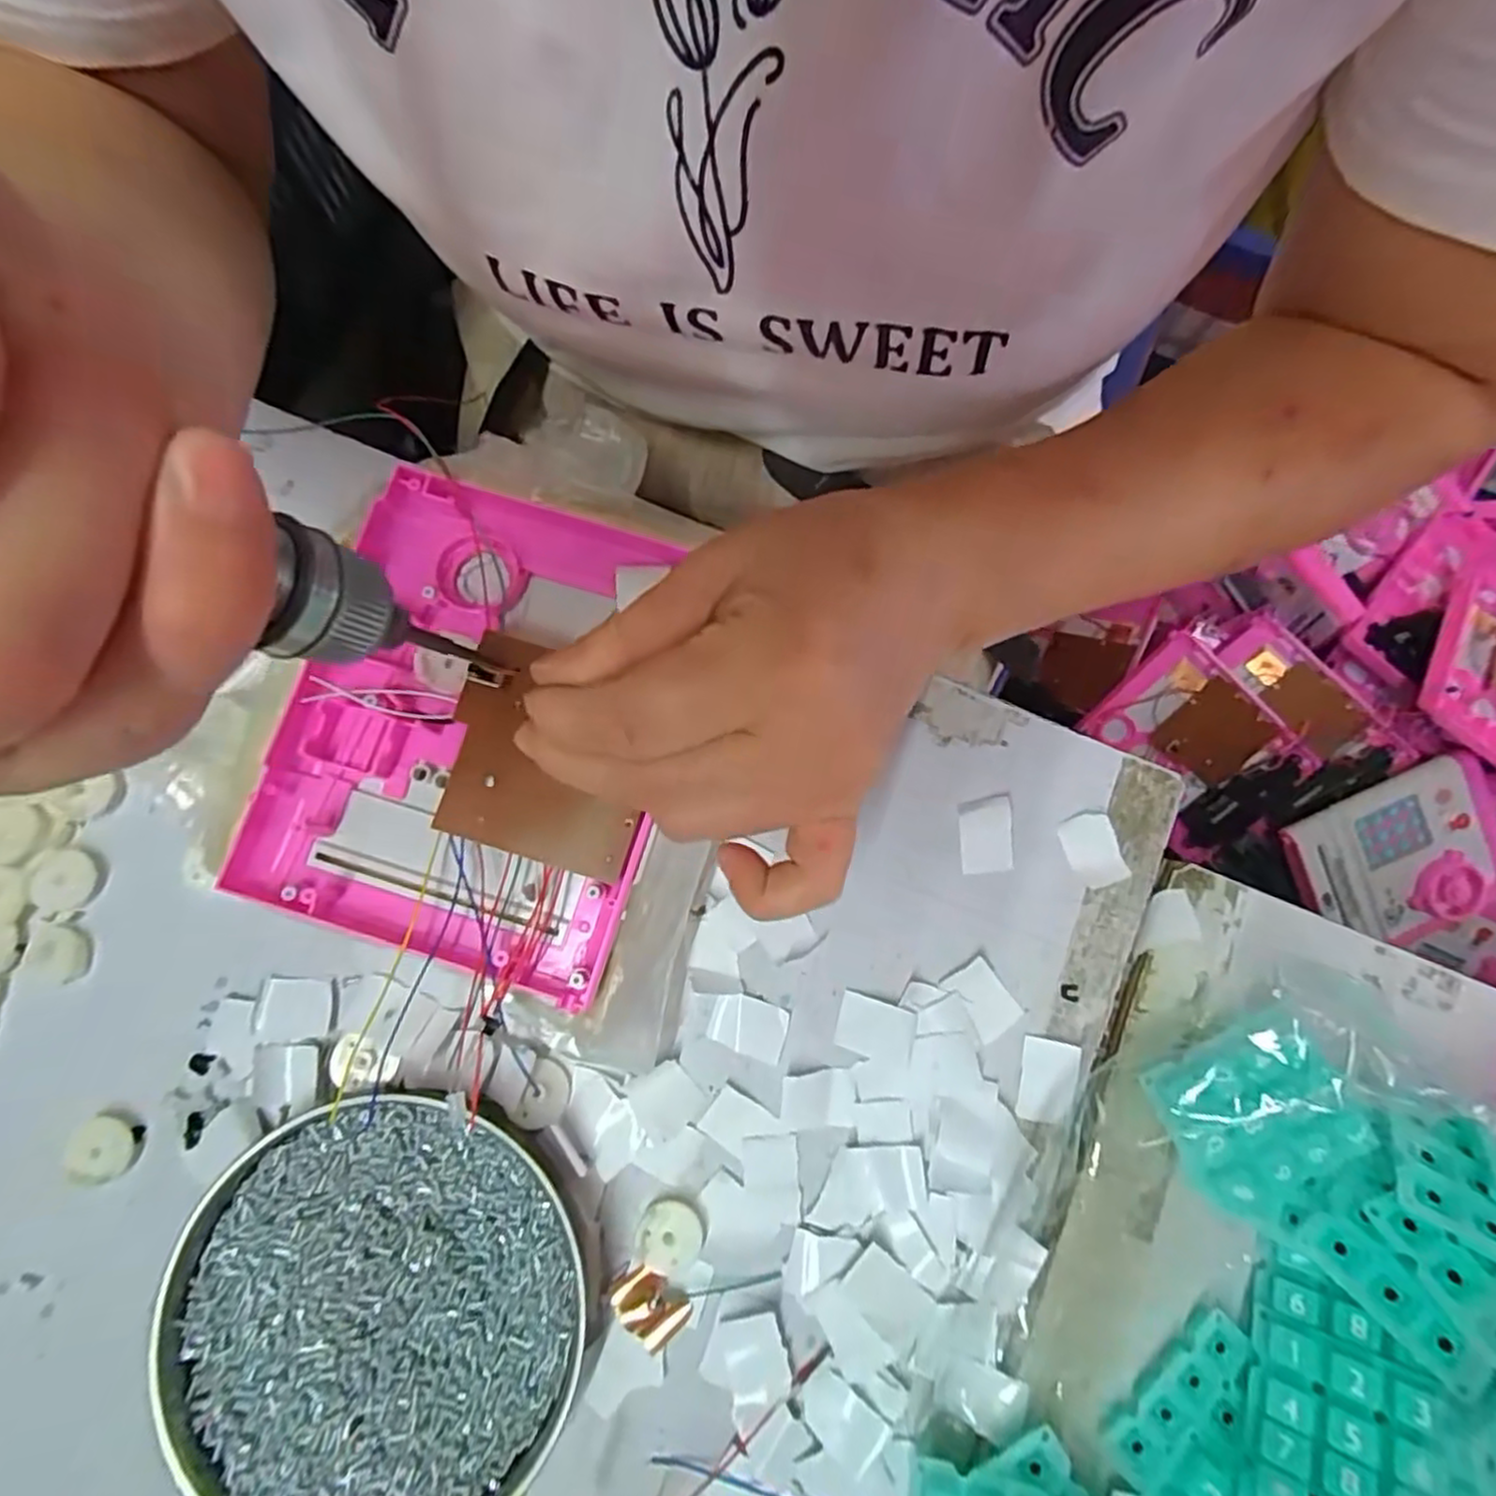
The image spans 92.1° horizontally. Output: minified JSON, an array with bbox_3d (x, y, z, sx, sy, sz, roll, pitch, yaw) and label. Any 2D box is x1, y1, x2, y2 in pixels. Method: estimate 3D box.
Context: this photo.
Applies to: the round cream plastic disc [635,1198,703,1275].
[{"bbox_3d":[-0.028,0.175,0.257,0.023,0.005,0.023,0,77,0],"label":"round cream plastic disc"}]

